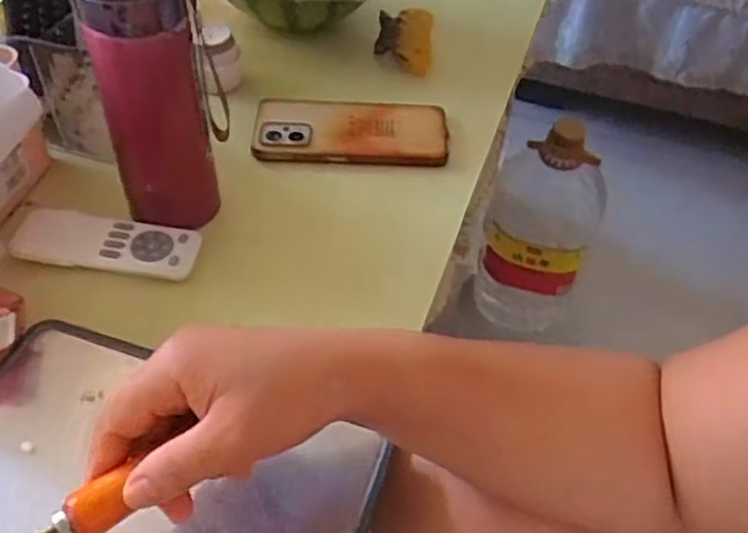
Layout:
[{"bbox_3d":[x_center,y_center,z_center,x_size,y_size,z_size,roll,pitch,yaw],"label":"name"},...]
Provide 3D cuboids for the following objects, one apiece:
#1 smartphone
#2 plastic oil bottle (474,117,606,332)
[{"bbox_3d":[-0.019,-0.115,0.613,0.162,0.019,0.072,3,48,-2],"label":"smartphone"},{"bbox_3d":[0.232,-0.054,1.004,0.137,0.316,0.115,18,49,11],"label":"plastic oil bottle"}]

